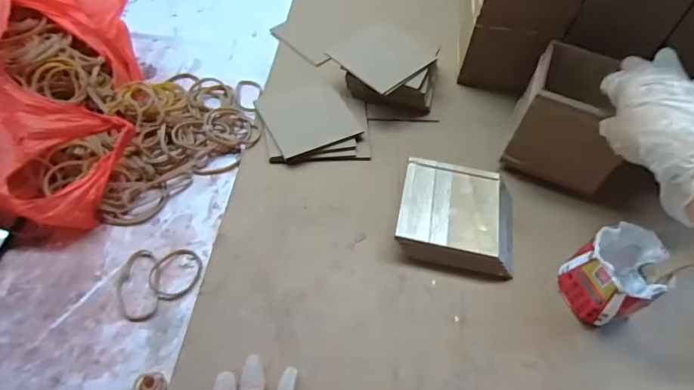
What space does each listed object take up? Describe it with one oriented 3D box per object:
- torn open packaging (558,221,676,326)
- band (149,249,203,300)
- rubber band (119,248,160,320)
[{"bbox_3d":[0.252,0.082,0.421,0.069,0.088,0.071,-13,56,-13],"label":"torn open packaging"},{"bbox_3d":[-0.172,0.079,0.441,0.049,0.004,0.054,-2,55,-8],"label":"band"},{"bbox_3d":[-0.203,0.088,0.427,0.037,0.007,0.072,-10,57,-10],"label":"rubber band"}]

